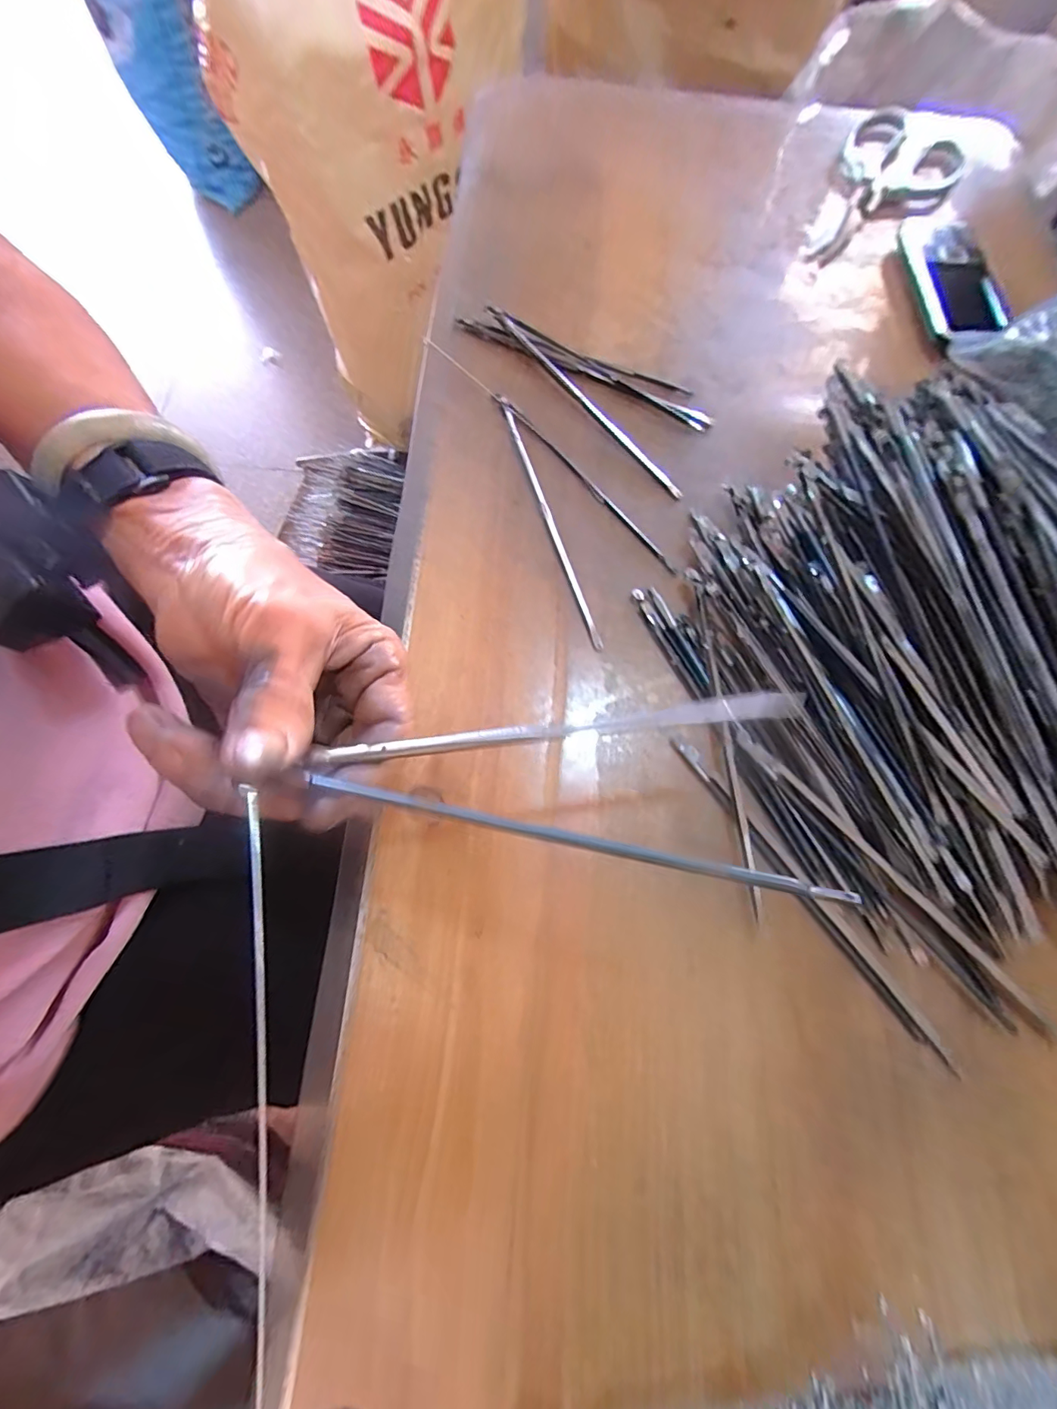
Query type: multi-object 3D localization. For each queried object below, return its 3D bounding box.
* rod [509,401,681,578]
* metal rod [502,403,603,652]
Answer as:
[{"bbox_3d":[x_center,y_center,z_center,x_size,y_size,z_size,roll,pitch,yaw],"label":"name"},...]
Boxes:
[{"bbox_3d":[0.039,-0.137,0.297,0.008,0.005,0.151,-39,78,-13],"label":"rod"},{"bbox_3d":[0.012,-0.112,0.288,0.006,0.006,0.177,-16,74,-7],"label":"metal rod"}]

